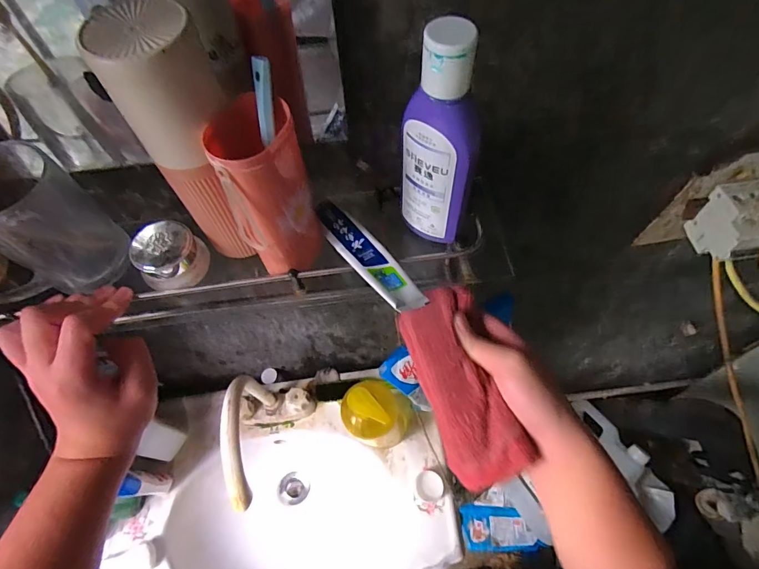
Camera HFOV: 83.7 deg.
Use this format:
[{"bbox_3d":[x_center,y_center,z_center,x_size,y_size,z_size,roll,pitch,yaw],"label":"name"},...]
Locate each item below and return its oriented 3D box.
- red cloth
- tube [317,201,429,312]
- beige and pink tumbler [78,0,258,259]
[{"bbox_3d":[0.072,0.084,0.367,0.066,0.027,0.162,-17,70,-6],"label":"red cloth"},{"bbox_3d":[-0.014,-0.030,0.368,0.032,0.017,0.140,-33,62,-16],"label":"tube"},{"bbox_3d":[-0.128,-0.092,0.310,0.061,0.188,0.053,-35,62,-16],"label":"beige and pink tumbler"}]

